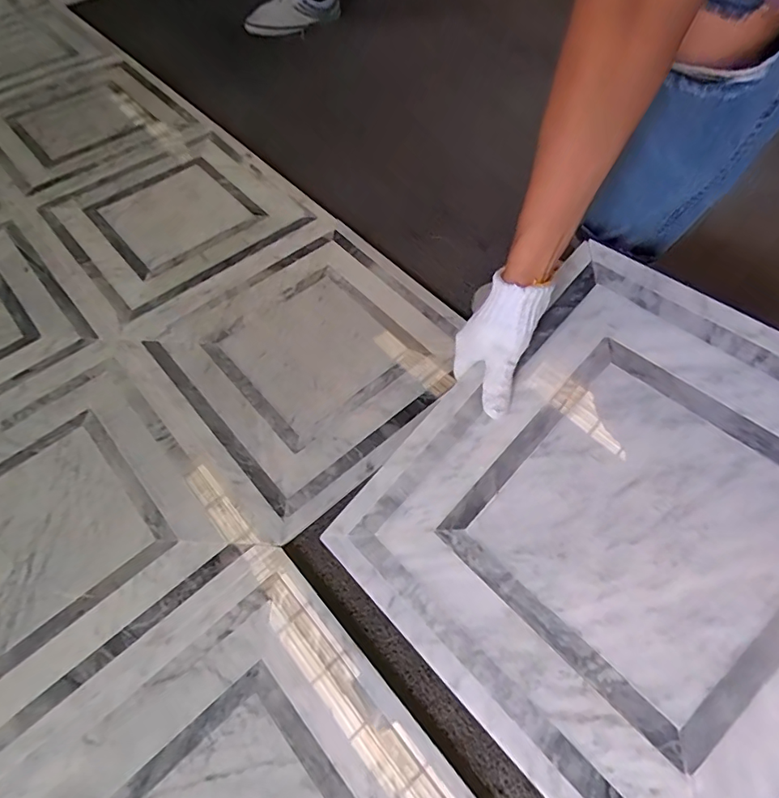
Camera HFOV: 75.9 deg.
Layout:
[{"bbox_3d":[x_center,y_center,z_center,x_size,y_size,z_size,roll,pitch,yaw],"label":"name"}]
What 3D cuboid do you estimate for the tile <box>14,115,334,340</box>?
[{"bbox_3d":[-0.377,-0.320,0.854,0.375,0.024,0.375,-38,61,-18],"label":"tile"}]

